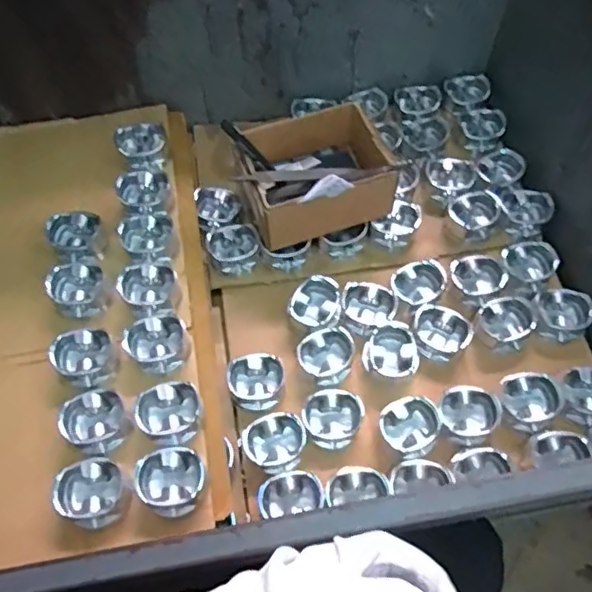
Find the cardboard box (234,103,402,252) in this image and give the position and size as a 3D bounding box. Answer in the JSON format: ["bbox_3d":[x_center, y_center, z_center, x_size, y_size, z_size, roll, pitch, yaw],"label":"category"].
[{"bbox_3d":[0.027,-0.178,0.847,0.200,0.104,0.151,-18,62,-8],"label":"cardboard box"}]

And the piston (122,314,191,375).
[{"bbox_3d":[-0.176,0.060,0.748,0.078,0.050,0.075,-1,61,2],"label":"piston"}]

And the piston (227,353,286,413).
[{"bbox_3d":[-0.052,0.116,0.791,0.078,0.048,0.075,-1,61,2],"label":"piston"}]

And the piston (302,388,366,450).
[{"bbox_3d":[0.050,0.159,0.762,0.072,0.044,0.067,-1,61,2],"label":"piston"}]

